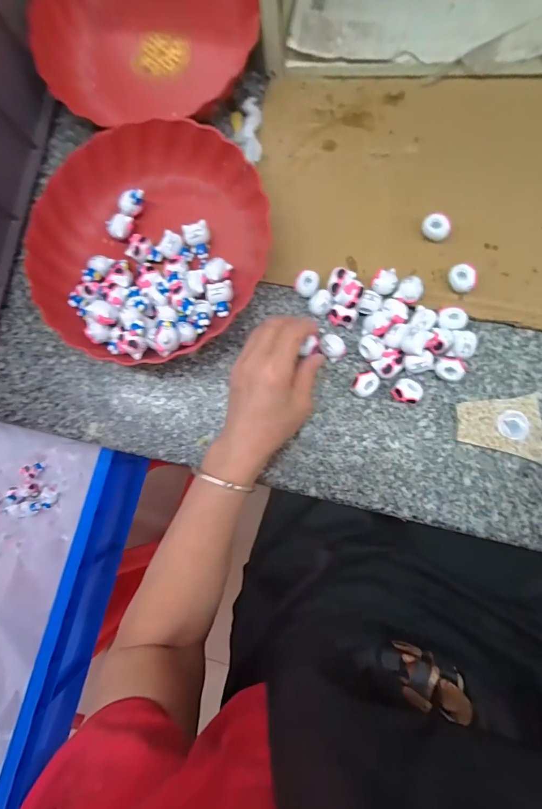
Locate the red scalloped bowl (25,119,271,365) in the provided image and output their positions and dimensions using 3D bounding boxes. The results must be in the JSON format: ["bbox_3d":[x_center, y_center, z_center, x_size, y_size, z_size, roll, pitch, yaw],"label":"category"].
[{"bbox_3d":[-0.125,-0.161,0.376,0.227,0.049,0.233,-1,84,7],"label":"red scalloped bowl"}]

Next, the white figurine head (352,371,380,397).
[{"bbox_3d":[0.091,-0.019,0.350,0.025,0.019,0.021,-36,81,2],"label":"white figurine head"}]

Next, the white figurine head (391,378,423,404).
[{"bbox_3d":[0.127,-0.012,0.344,0.027,0.020,0.023,-4,84,7],"label":"white figurine head"}]

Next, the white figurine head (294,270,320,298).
[{"bbox_3d":[0.037,-0.118,0.369,0.023,0.024,0.023,-1,84,7],"label":"white figurine head"}]

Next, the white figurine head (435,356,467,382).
[{"bbox_3d":[0.165,-0.032,0.343,0.025,0.020,0.021,14,86,8],"label":"white figurine head"}]

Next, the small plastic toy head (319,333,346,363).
[{"bbox_3d":[0.061,-0.055,0.359,0.022,0.018,0.026,-42,81,1],"label":"small plastic toy head"}]

